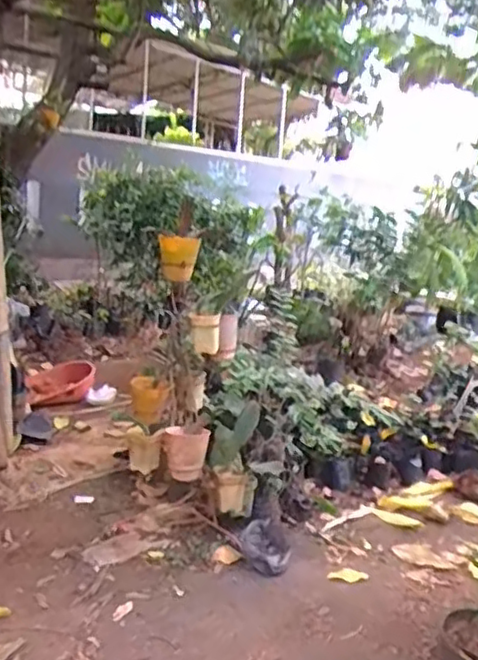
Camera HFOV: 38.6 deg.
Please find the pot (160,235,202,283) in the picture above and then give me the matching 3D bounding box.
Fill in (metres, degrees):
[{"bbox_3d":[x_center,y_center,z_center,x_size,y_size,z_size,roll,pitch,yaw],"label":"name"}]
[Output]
[{"bbox_3d":[-0.147,-0.176,1.695,0.095,0.110,0.092,3,8,-6],"label":"pot"}]

